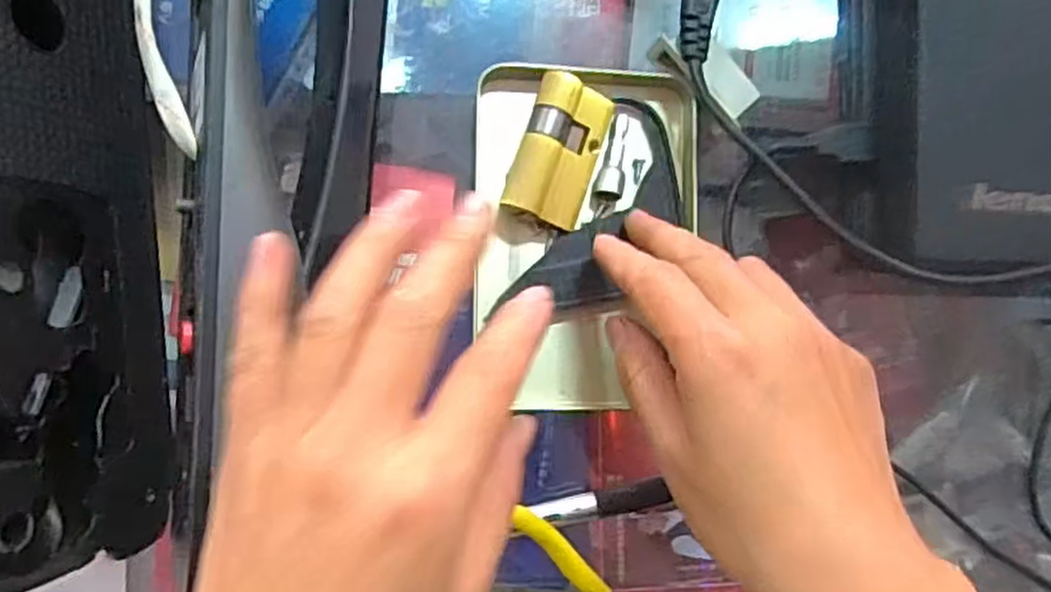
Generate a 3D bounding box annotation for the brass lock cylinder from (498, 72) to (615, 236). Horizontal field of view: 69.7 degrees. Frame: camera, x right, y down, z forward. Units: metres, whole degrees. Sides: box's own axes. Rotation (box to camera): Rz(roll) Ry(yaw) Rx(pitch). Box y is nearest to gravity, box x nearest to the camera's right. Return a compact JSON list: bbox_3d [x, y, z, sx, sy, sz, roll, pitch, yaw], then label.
[{"bbox_3d":[0.014,-0.055,0.291,0.032,0.014,0.054,19,84,-6],"label":"brass lock cylinder"}]

